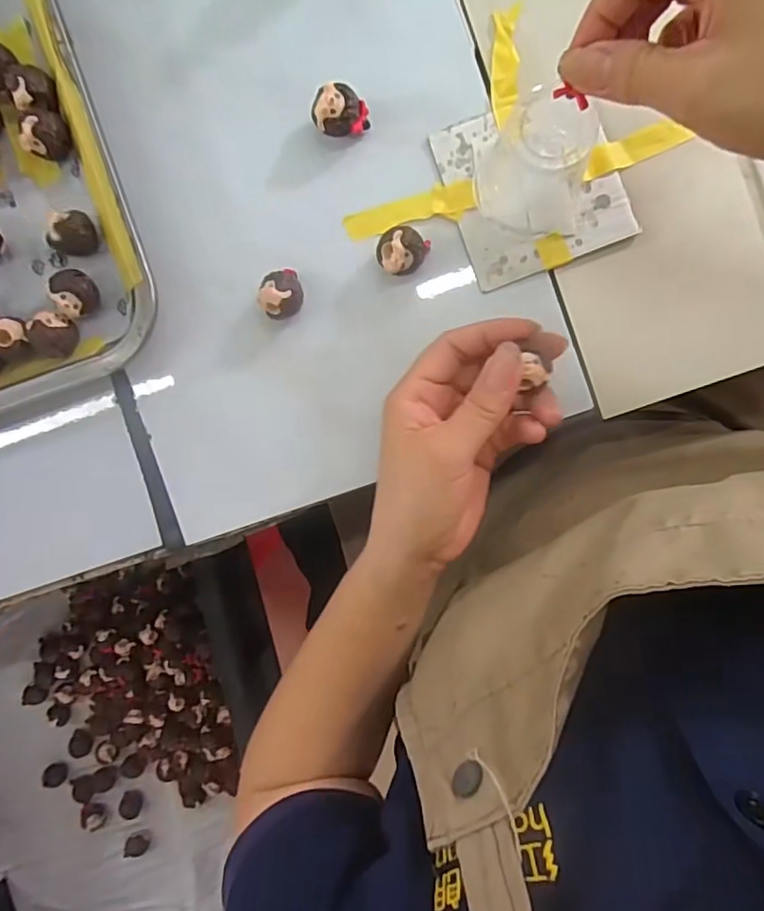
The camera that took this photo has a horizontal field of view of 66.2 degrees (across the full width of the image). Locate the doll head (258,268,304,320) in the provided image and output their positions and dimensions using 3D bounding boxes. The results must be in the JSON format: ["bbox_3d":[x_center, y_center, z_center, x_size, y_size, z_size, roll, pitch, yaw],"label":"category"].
[{"bbox_3d":[-0.056,-0.088,0.325,0.024,0.023,0.025,0,94,4],"label":"doll head"}]

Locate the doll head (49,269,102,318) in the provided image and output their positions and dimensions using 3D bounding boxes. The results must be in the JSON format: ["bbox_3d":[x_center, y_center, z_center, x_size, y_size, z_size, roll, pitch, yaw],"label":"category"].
[{"bbox_3d":[-0.172,-0.092,0.332,0.018,0.023,0.025,-7,93,5],"label":"doll head"}]

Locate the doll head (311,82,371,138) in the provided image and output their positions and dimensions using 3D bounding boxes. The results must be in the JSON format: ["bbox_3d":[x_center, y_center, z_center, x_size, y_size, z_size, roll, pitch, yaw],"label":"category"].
[{"bbox_3d":[-0.022,-0.186,0.320,0.029,0.024,0.024,-11,93,5],"label":"doll head"}]

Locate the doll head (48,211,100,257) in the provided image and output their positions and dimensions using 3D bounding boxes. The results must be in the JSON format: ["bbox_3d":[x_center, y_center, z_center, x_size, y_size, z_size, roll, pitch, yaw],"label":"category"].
[{"bbox_3d":[-0.171,-0.124,0.328,0.020,0.026,0.024,20,95,3],"label":"doll head"}]

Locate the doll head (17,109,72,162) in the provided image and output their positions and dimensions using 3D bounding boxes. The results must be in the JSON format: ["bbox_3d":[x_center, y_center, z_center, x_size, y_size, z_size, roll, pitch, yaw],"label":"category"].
[{"bbox_3d":[-0.184,-0.176,0.325,0.019,0.023,0.025,22,95,2],"label":"doll head"}]

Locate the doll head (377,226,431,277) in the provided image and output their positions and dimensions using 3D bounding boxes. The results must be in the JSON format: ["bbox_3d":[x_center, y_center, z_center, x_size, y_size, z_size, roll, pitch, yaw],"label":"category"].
[{"bbox_3d":[0.012,-0.110,0.318,0.028,0.022,0.022,-11,93,5],"label":"doll head"}]

